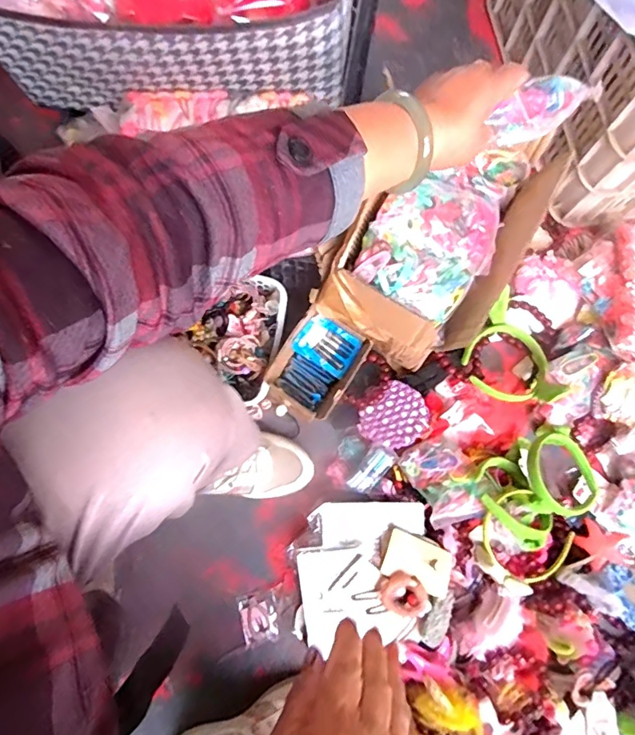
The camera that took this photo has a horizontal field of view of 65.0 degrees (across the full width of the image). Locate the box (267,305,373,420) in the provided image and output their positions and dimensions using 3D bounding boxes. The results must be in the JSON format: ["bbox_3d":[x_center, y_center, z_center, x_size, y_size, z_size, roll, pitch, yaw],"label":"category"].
[{"bbox_3d":[0.001,0.003,0.722,0.101,0.106,0.135,34,80,6],"label":"box"}]

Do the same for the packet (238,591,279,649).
[{"bbox_3d":[-0.084,0.362,0.717,0.052,0.015,0.065,-13,79,-3],"label":"packet"}]

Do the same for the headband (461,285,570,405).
[{"bbox_3d":[0.284,-0.009,0.731,0.123,0.068,0.172,-30,81,-6],"label":"headband"}]

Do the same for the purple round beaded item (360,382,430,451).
[{"bbox_3d":[0.114,0.074,0.725,0.097,0.028,0.078,-41,82,-8],"label":"purple round beaded item"}]

